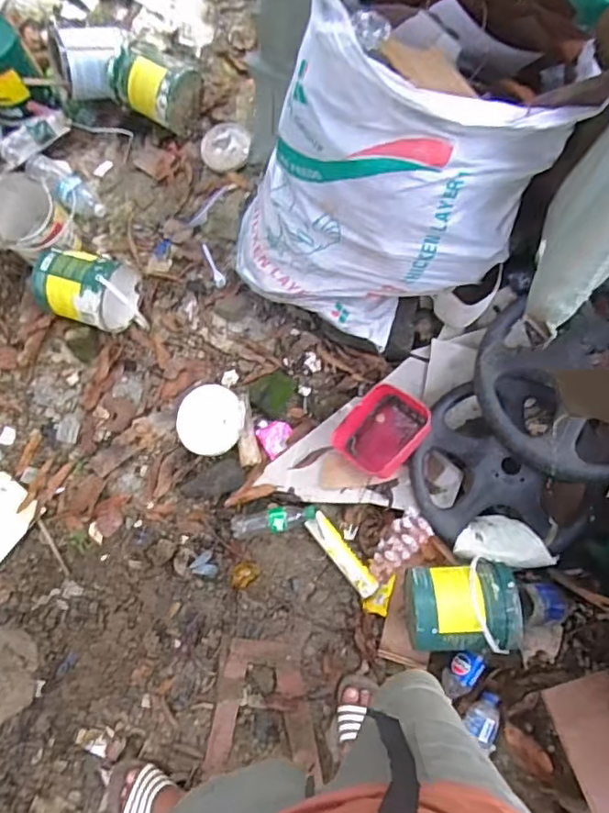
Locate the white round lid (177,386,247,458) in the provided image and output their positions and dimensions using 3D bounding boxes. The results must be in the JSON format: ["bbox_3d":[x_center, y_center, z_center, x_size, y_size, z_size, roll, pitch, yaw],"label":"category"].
[{"bbox_3d":[-0.233,0.032,1.420,0.176,0.020,0.173,-2,80,12],"label":"white round lid"}]

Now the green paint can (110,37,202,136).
[{"bbox_3d":[-0.404,-0.874,1.550,0.180,0.168,0.153,33,73,12],"label":"green paint can"}]

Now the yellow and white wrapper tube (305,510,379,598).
[{"bbox_3d":[0.086,0.343,1.322,0.050,0.039,0.221,-38,73,-13],"label":"yellow and white wrapper tube"}]

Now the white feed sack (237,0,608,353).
[{"bbox_3d":[0.135,-0.432,1.086,0.589,0.666,0.276,11,70,5],"label":"white feed sack"}]

